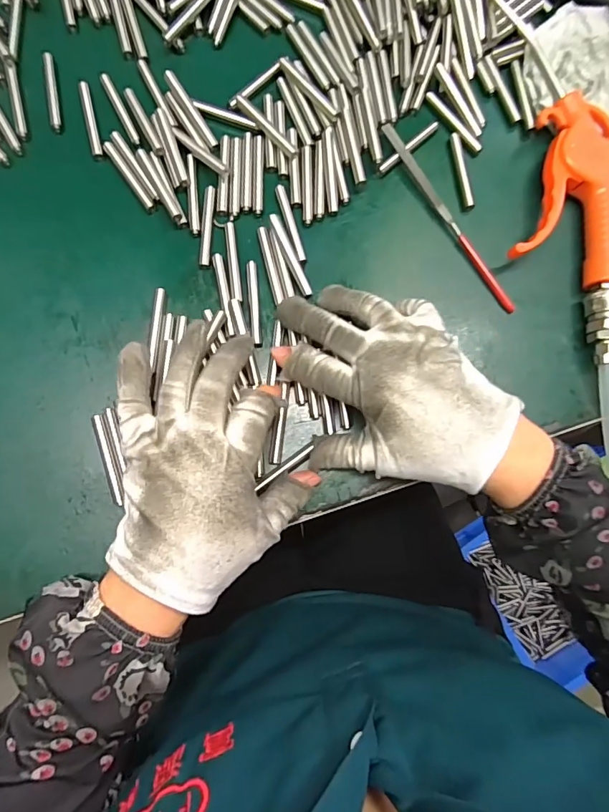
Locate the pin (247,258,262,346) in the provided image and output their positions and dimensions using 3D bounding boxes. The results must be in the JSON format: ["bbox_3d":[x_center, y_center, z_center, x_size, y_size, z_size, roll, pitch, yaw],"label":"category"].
[{"bbox_3d":[-0.034,-0.070,0.307,0.007,0.004,0.061,-5,82,-3],"label":"pin"}]

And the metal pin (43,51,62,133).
[{"bbox_3d":[-0.178,-0.223,0.320,0.007,0.004,0.062,-10,82,-4],"label":"metal pin"}]

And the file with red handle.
[{"bbox_3d":[0.102,-0.134,0.326,0.007,0.009,0.160,-32,84,-6],"label":"file with red handle"}]

